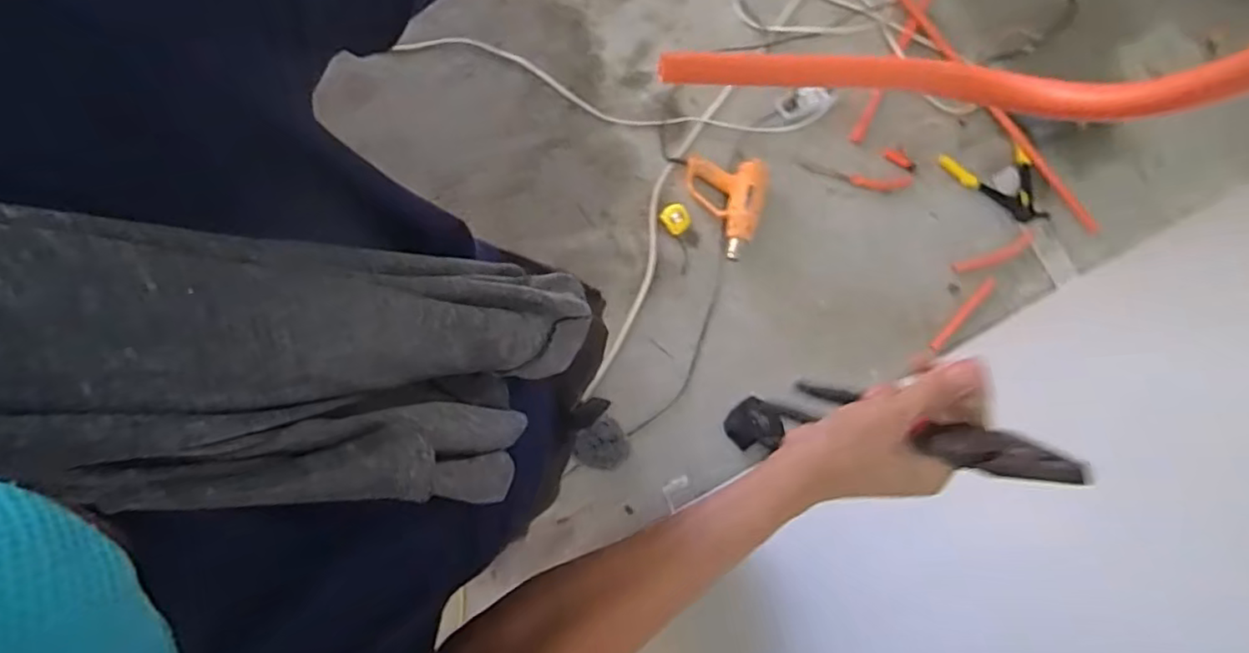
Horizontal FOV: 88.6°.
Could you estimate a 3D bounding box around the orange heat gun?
[{"bbox_3d":[0.234,-0.284,1.515,0.189,0.062,0.244,8,84,1],"label":"orange heat gun"}]

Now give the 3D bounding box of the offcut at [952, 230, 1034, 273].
[{"bbox_3d":[0.884,-0.168,1.531,0.232,0.034,0.040,-23,85,-2],"label":"offcut"}]

